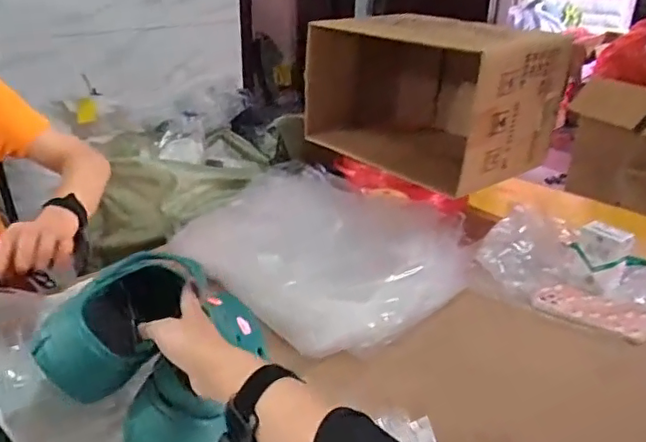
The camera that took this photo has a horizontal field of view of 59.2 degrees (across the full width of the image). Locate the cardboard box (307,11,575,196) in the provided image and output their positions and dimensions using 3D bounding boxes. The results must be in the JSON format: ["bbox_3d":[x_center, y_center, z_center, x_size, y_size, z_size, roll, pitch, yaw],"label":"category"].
[{"bbox_3d":[0.188,-0.238,1.078,0.234,0.241,0.406,-19,33,-36],"label":"cardboard box"}]

